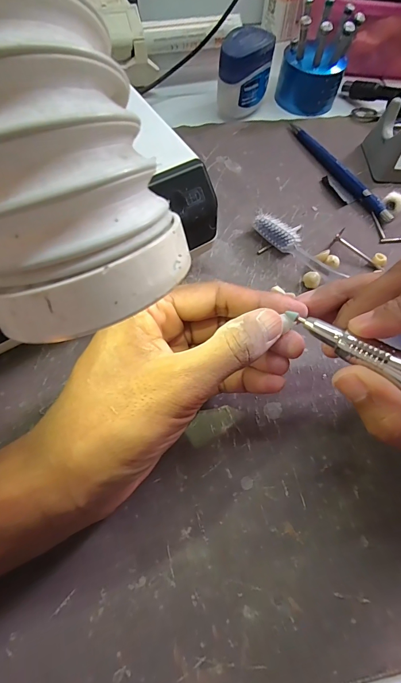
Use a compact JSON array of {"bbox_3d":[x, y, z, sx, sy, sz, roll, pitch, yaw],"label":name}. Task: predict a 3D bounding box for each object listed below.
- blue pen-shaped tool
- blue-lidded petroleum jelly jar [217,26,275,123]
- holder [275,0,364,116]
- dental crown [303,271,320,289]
[{"bbox_3d":[0.116,-0.148,0.286,0.010,0.011,0.131,-25,69,-13],"label":"blue pen-shaped tool"},{"bbox_3d":[0.039,-0.238,0.300,0.039,0.056,0.039,1,65,-2],"label":"blue-lidded petroleum jelly jar"},{"bbox_3d":[0.106,-0.263,0.309,0.058,0.065,0.055,5,65,-1],"label":"holder"},{"bbox_3d":[0.078,-0.043,0.235,0.011,0.011,0.009,36,69,13],"label":"dental crown"}]

